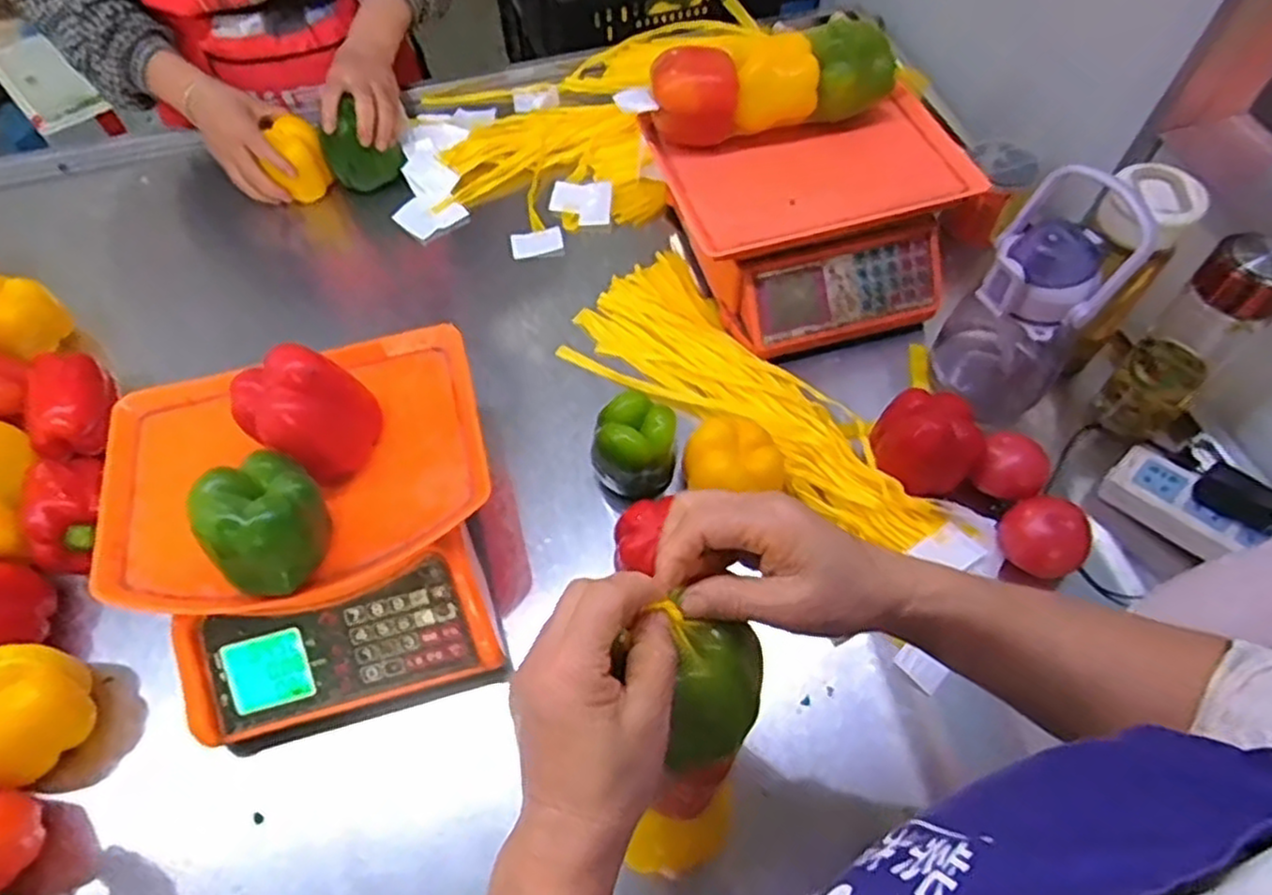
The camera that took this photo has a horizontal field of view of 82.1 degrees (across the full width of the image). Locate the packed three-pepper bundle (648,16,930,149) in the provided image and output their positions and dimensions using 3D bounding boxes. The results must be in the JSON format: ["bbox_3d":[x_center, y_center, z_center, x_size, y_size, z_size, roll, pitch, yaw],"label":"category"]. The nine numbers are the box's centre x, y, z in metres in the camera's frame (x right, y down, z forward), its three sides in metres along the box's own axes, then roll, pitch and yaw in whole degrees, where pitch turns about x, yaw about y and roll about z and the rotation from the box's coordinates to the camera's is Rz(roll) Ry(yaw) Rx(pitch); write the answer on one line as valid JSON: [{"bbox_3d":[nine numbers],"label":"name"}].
[{"bbox_3d":[0.148,-0.375,0.737,0.265,0.078,0.075,-12,58,-6],"label":"packed three-pepper bundle"}]

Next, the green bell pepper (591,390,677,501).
[{"bbox_3d":[-0.001,0.004,0.658,0.072,0.092,0.068,2,58,3],"label":"green bell pepper"}]

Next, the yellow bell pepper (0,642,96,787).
[{"bbox_3d":[-0.469,0.194,0.550,0.078,0.070,0.087,23,61,15],"label":"yellow bell pepper"}]

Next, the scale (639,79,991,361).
[{"bbox_3d":[0.192,-0.235,0.782,0.298,0.131,0.248,-14,59,-7],"label":"scale"}]

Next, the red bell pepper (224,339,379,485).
[{"bbox_3d":[-0.239,-0.025,0.539,0.083,0.085,0.066,-39,65,-20],"label":"red bell pepper"}]

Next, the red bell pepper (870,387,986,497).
[{"bbox_3d":[0.259,0.001,0.652,0.086,0.073,0.079,14,59,10],"label":"red bell pepper"}]

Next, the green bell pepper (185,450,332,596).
[{"bbox_3d":[-0.251,0.049,0.494,0.060,0.071,0.083,23,61,15],"label":"green bell pepper"}]

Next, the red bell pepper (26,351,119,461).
[{"bbox_3d":[-0.549,-0.045,0.698,0.071,0.060,0.088,-18,59,-10],"label":"red bell pepper"}]

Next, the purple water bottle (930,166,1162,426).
[{"bbox_3d":[0.346,-0.122,0.649,0.111,0.219,0.096,32,64,20],"label":"purple water bottle"}]

